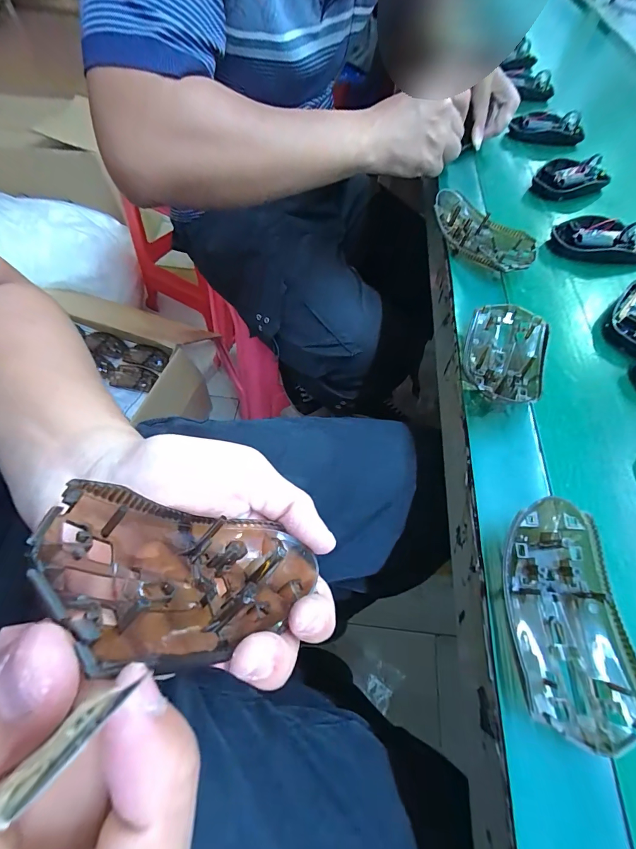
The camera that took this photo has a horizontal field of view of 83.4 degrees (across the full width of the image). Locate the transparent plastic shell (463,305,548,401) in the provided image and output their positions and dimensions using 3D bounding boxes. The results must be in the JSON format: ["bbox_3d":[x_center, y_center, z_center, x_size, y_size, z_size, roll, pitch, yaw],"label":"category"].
[{"bbox_3d":[0.149,-0.058,0.281,0.060,0.028,0.099,20,61,8],"label":"transparent plastic shell"}]

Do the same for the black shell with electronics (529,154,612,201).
[{"bbox_3d":[0.312,-0.305,0.448,0.091,0.034,0.058,3,67,6],"label":"black shell with electronics"}]

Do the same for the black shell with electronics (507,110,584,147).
[{"bbox_3d":[0.328,-0.424,0.512,0.104,0.030,0.042,-2,60,-4],"label":"black shell with electronics"}]

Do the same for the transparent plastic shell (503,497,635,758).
[{"bbox_3d":[0.136,0.100,0.190,0.057,0.026,0.109,8,60,2],"label":"transparent plastic shell"}]

